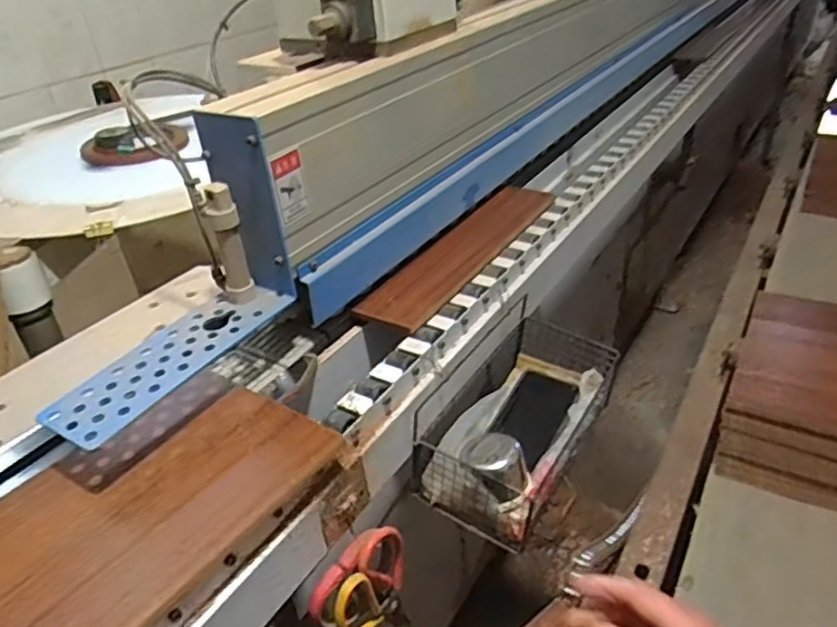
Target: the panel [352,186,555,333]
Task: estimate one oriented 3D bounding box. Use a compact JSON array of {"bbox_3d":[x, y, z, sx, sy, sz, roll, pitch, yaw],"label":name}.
[{"bbox_3d":[0.062,-0.087,0.816,0.088,0.016,0.404,18,39,29],"label":"panel"}]

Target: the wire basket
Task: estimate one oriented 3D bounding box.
[{"bbox_3d":[0.123,0.107,0.729,0.132,0.129,0.280,17,39,28],"label":"wire basket"}]

